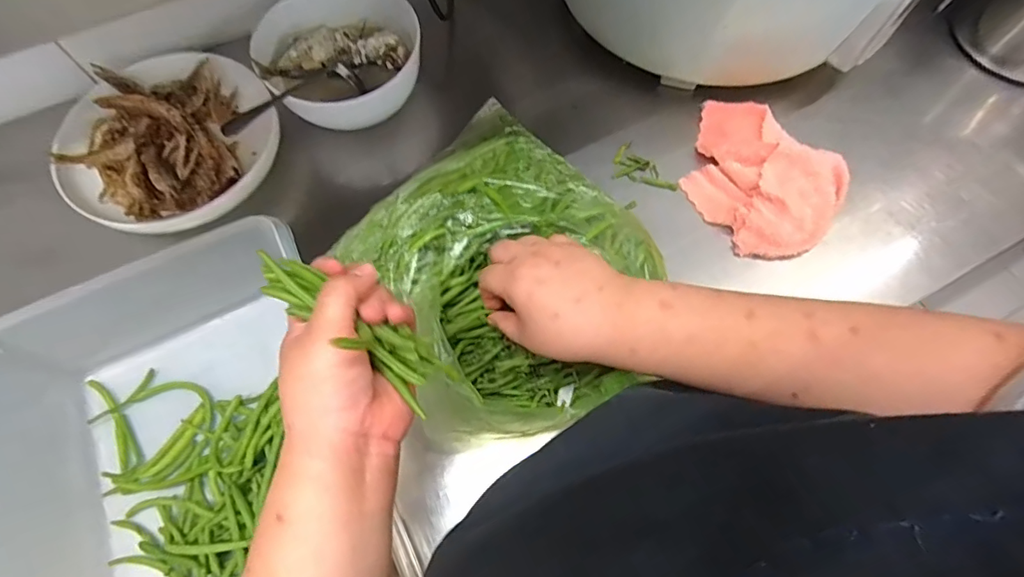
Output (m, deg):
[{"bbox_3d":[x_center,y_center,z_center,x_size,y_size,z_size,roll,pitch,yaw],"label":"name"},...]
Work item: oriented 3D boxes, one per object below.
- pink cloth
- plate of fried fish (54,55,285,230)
[{"bbox_3d":[0.266,-0.128,0.541,0.137,0.041,0.188,-30,70,-11],"label":"pink cloth"},{"bbox_3d":[-0.379,-0.166,0.548,0.199,0.055,0.216,0,67,1],"label":"plate of fried fish"}]

